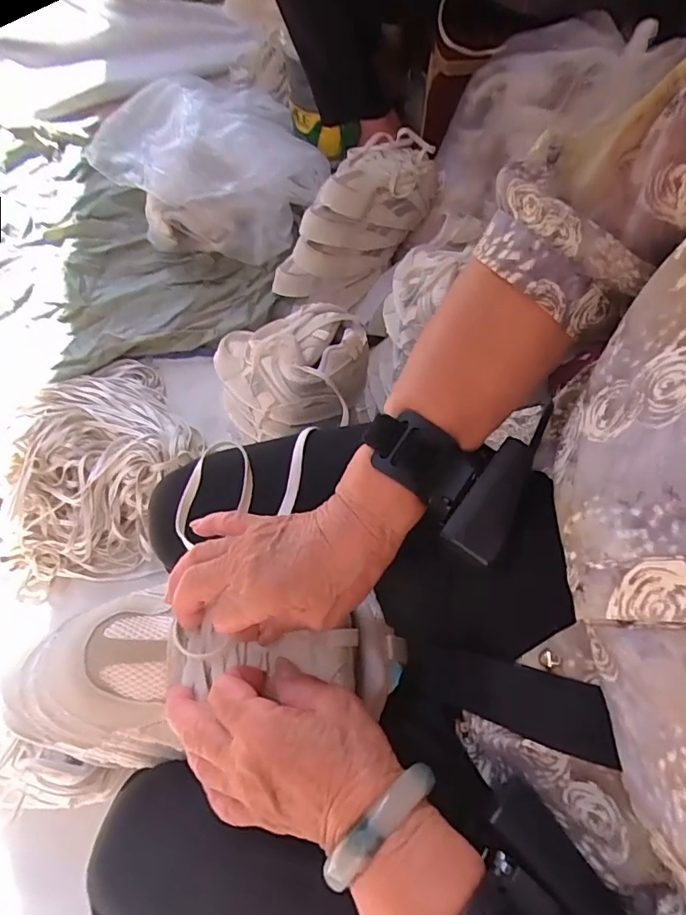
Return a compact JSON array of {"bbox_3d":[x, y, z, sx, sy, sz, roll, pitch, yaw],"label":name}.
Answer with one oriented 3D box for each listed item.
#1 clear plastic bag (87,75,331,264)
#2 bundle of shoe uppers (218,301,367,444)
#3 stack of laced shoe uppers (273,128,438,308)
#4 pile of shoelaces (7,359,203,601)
[{"bbox_3d":[-0.262,-0.612,1.039,0.376,0.154,0.435,-33,70,-13],"label":"clear plastic bag"},{"bbox_3d":[-0.068,-0.096,0.616,0.184,0.142,0.149,-1,66,0],"label":"bundle of shoe uppers"},{"bbox_3d":[0.028,-0.386,0.842,0.129,0.155,0.298,38,72,15],"label":"stack of laced shoe uppers"},{"bbox_3d":[-0.385,-0.004,0.832,0.293,0.095,0.402,-4,66,-2],"label":"pile of shoelaces"}]

